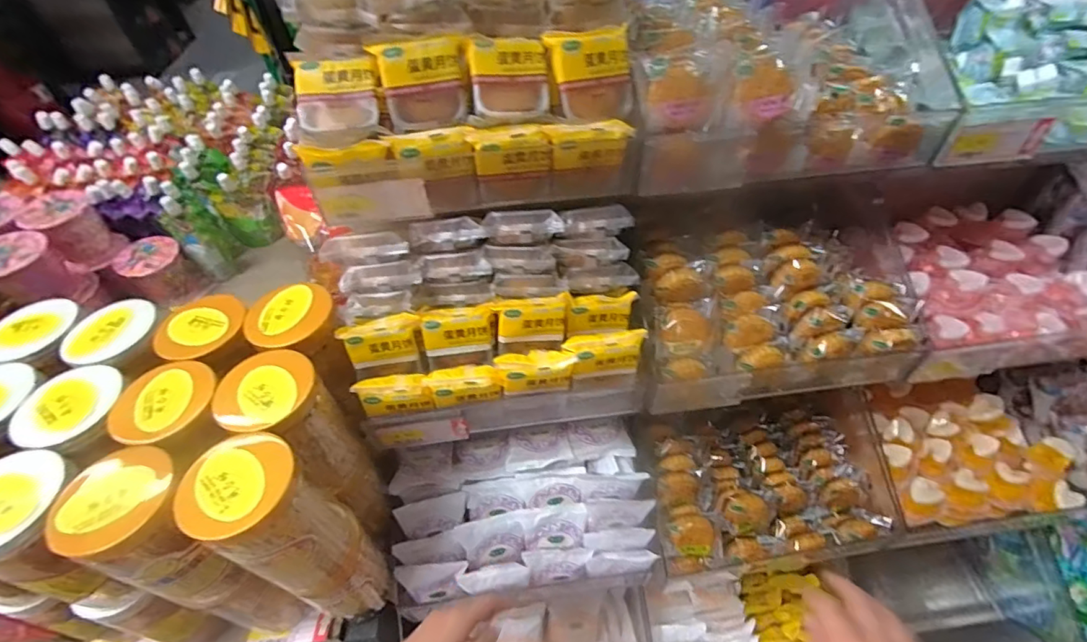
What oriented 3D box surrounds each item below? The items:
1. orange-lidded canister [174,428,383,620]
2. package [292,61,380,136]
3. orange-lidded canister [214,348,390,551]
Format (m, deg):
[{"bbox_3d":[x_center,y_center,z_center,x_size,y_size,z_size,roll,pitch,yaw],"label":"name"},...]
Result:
[{"bbox_3d":[-0.222,0.206,0.465,0.084,0.277,0.075,24,55,21],"label":"orange-lidded canister"},{"bbox_3d":[-0.171,-0.188,0.415,0.065,0.042,0.055,-10,50,-6],"label":"package"},{"bbox_3d":[-0.232,0.144,0.518,0.077,0.269,0.085,-4,50,-1],"label":"orange-lidded canister"}]

